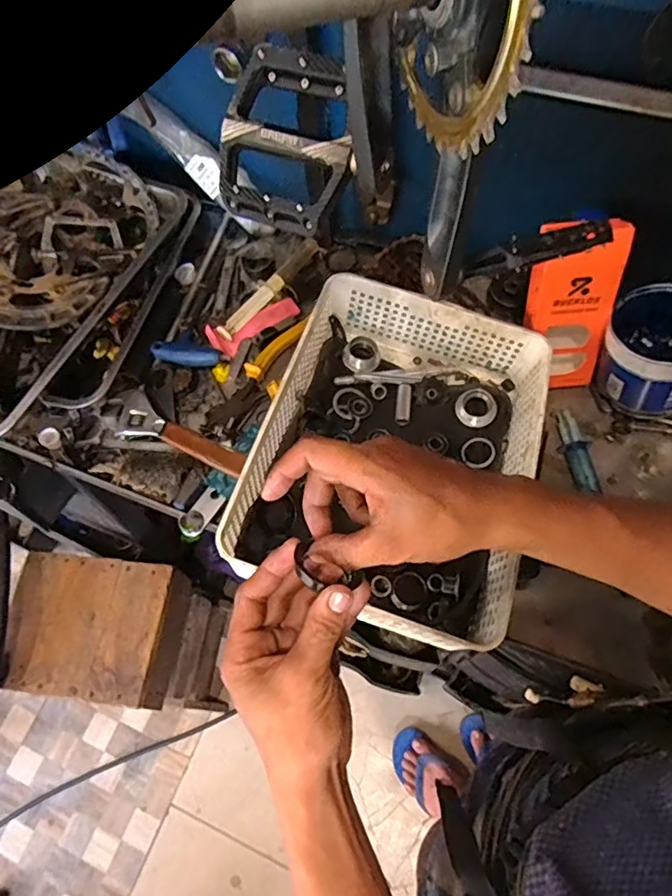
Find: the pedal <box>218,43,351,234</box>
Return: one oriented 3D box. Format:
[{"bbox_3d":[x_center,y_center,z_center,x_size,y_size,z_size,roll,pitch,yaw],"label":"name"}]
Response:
[{"bbox_3d":[-0.031,-0.203,0.363,0.094,0.018,0.104,21,105,16],"label":"pedal"}]

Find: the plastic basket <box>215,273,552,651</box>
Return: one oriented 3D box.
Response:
[{"bbox_3d":[0.065,-0.002,0.542,0.247,0.108,0.320,14,67,12],"label":"plastic basket"}]

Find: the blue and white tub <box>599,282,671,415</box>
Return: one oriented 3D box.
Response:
[{"bbox_3d":[0.336,-0.100,0.582,0.106,0.108,0.119,27,71,17],"label":"blue and white tub"}]

